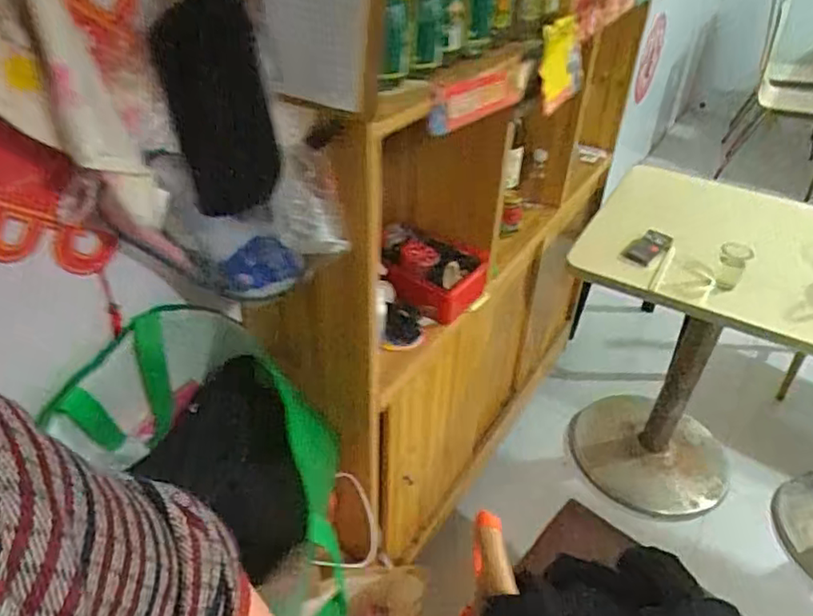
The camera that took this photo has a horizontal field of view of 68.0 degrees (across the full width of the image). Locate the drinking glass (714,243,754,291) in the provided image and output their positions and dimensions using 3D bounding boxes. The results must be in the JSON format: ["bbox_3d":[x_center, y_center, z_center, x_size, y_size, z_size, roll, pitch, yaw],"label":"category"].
[{"bbox_3d":[0.631,-0.079,1.174,0.054,0.096,0.051,28,45,30],"label":"drinking glass"}]

